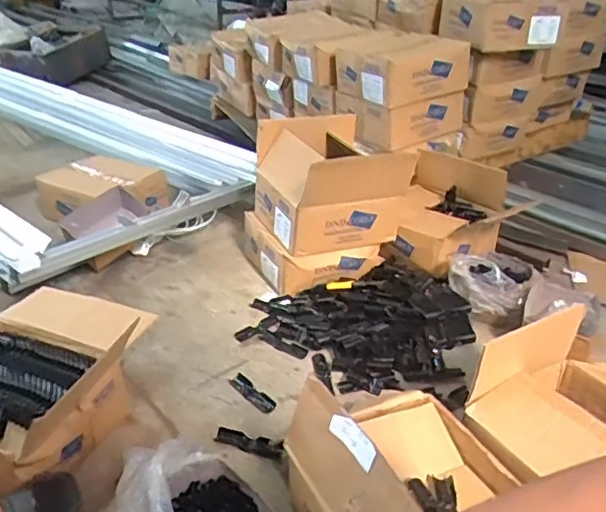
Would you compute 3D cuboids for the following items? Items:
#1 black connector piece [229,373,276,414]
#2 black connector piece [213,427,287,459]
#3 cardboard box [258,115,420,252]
[{"bbox_3d":[-0.104,0.284,1.226,0.037,0.014,0.128,-23,37,-38],"label":"black connector piece"},{"bbox_3d":[-0.099,0.347,1.100,0.135,0.019,0.034,10,29,16],"label":"black connector piece"},{"bbox_3d":[0.068,-0.198,1.586,0.351,0.266,0.385,-10,30,-20],"label":"cardboard box"}]

